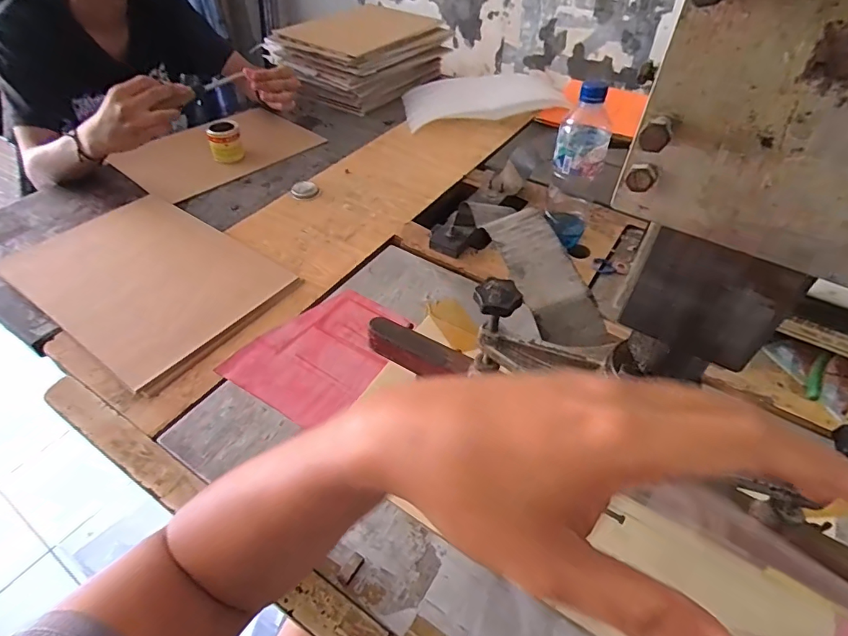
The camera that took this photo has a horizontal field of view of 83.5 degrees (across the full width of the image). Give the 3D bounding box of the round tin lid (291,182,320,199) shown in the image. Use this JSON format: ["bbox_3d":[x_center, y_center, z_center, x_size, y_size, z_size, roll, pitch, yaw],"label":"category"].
[{"bbox_3d":[-0.195,-0.214,0.788,0.044,0.008,0.038,-24,51,-24],"label":"round tin lid"}]

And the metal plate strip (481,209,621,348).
[{"bbox_3d":[0.113,-0.046,0.461,0.060,0.024,0.178,-17,53,-3],"label":"metal plate strip"}]

